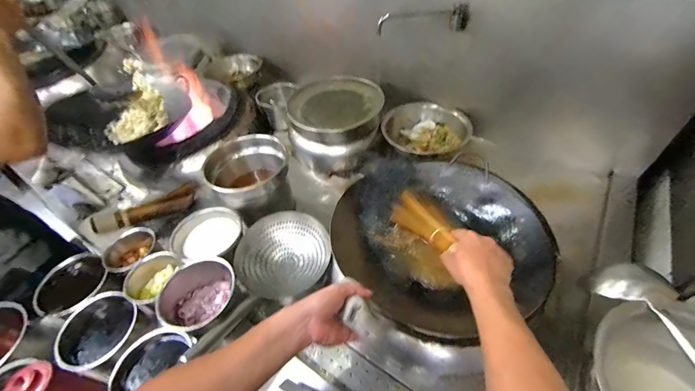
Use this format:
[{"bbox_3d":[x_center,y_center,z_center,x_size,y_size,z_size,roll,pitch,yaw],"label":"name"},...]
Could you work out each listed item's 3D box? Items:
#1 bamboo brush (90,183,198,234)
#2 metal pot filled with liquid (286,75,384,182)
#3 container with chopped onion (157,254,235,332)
[{"bbox_3d":[-0.636,0.040,0.995,0.062,0.064,0.302,32,41,31],"label":"bamboo brush"},{"bbox_3d":[-0.053,-0.267,1.156,0.317,0.231,0.314,-28,50,-19],"label":"metal pot filled with liquid"},{"bbox_3d":[-0.322,0.239,0.704,0.159,0.117,0.163,29,56,29],"label":"container with chopped onion"}]

